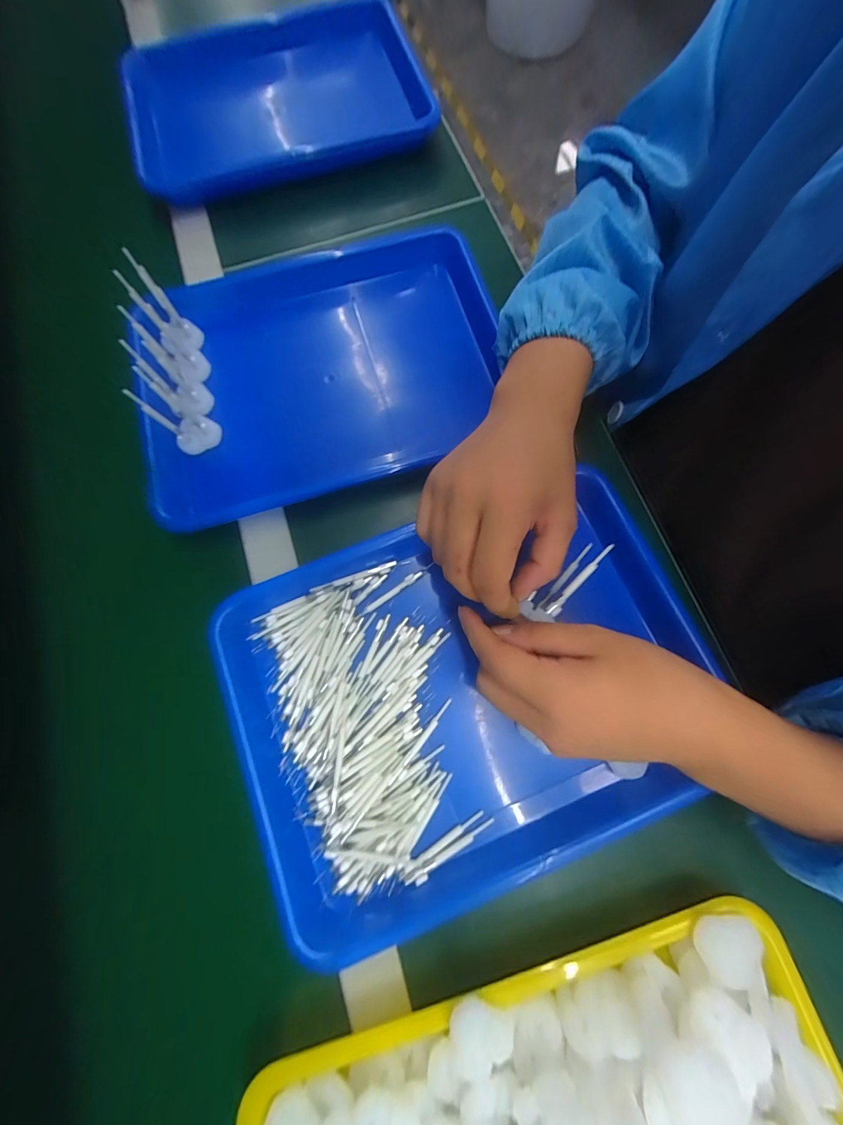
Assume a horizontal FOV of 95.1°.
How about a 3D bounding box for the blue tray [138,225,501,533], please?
[{"bbox_3d":[-0.086,-0.180,0.354,0.310,0.037,0.253,-15,76,-2],"label":"blue tray"}]

